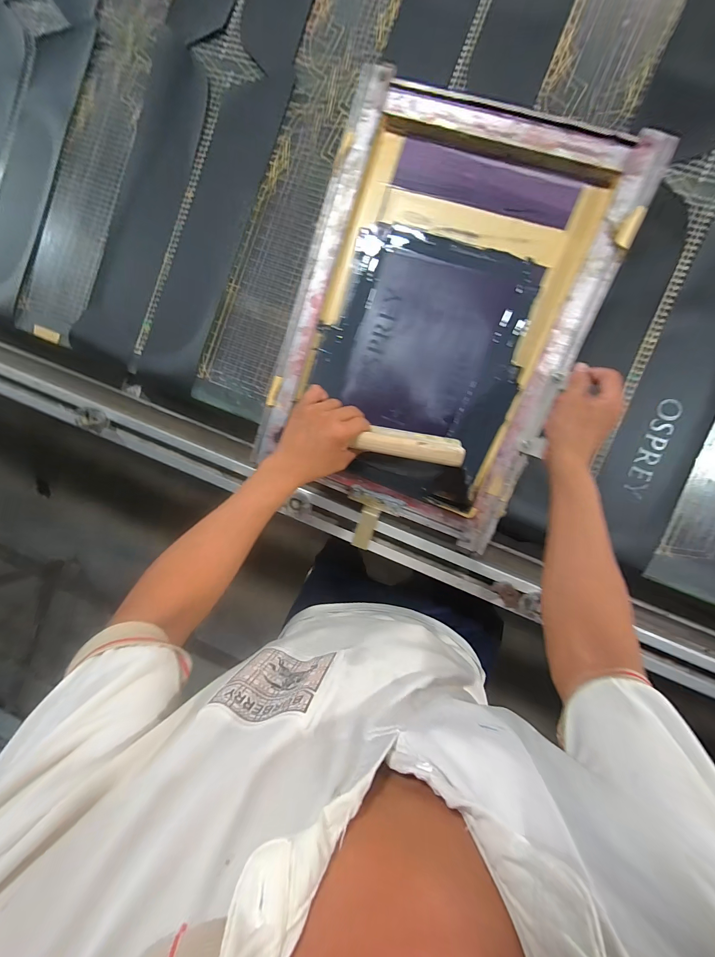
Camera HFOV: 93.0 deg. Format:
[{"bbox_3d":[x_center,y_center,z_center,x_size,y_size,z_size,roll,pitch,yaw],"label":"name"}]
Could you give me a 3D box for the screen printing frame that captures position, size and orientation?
[{"bbox_3d":[0.095,-0.196,0.509,0.404,0.044,0.597,22,102,7],"label":"screen printing frame"}]

